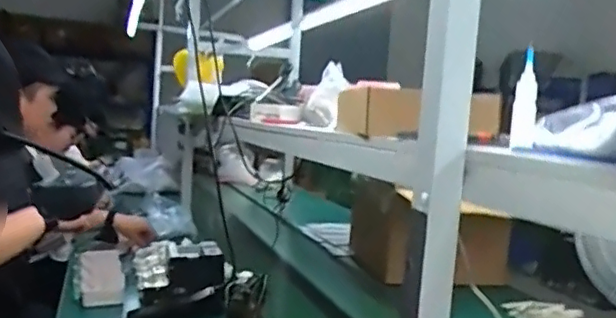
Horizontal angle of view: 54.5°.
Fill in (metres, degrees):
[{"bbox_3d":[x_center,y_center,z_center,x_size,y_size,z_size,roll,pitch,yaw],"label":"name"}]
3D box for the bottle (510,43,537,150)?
[{"bbox_3d":[0.244,-0.067,0.668,0.026,0.108,0.021,4,7,17],"label":"bottle"}]

